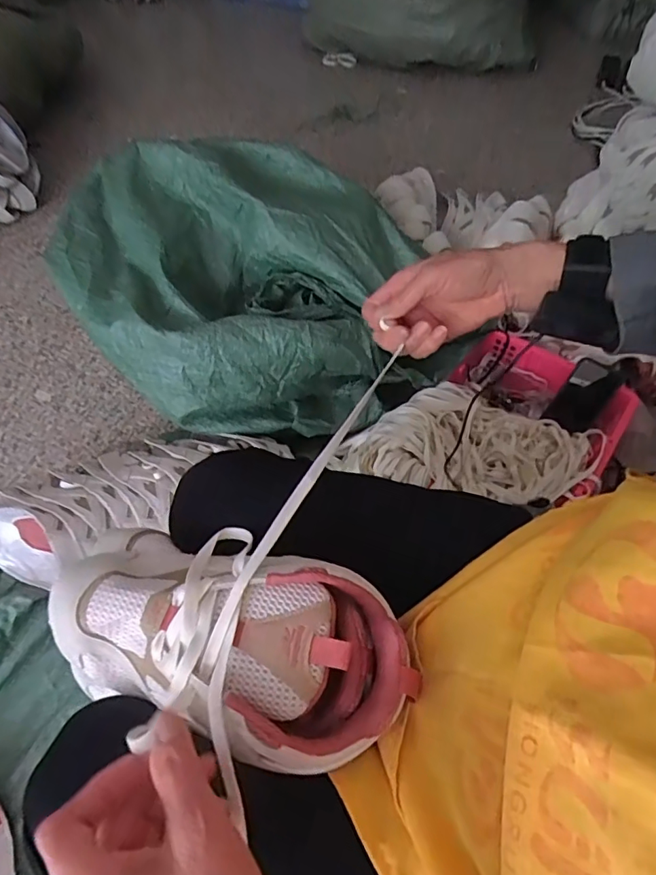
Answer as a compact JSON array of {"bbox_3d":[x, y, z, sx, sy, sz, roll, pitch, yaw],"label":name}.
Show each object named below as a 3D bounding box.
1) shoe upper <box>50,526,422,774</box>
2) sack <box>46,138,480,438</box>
[{"bbox_3d":[-0.069,0.128,0.332,0.245,0.081,0.126,14,60,10],"label":"shoe upper"},{"bbox_3d":[-0.122,-0.233,0.811,0.551,0.288,0.362,-7,58,-3],"label":"sack"}]

